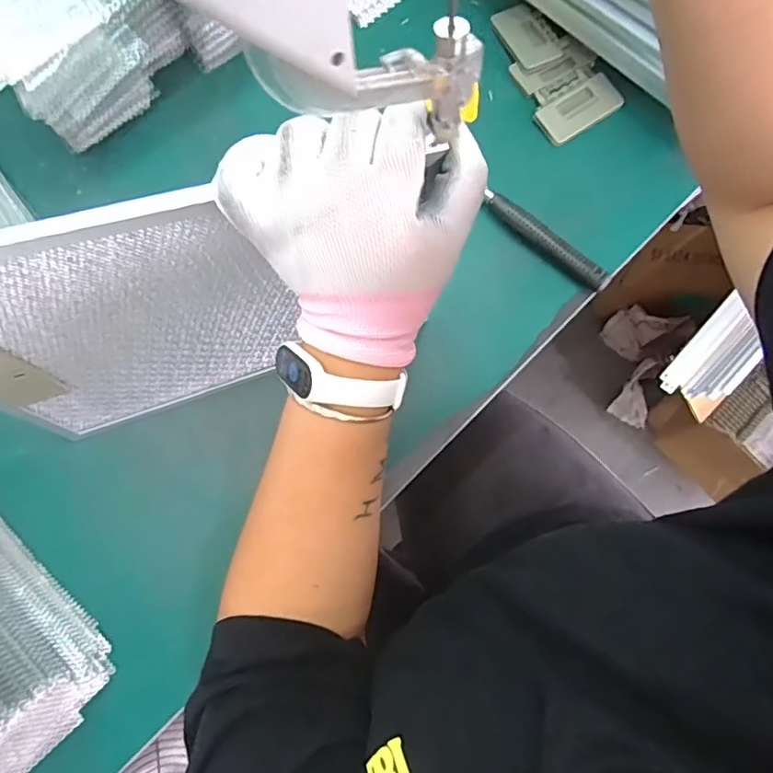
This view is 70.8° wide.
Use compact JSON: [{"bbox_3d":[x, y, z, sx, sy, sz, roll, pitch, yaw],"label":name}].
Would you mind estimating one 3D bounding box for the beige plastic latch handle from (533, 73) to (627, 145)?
[{"bbox_3d":[0.196,-0.281,0.549,0.081,0.011,0.046,-29,77,-5],"label":"beige plastic latch handle"}]

